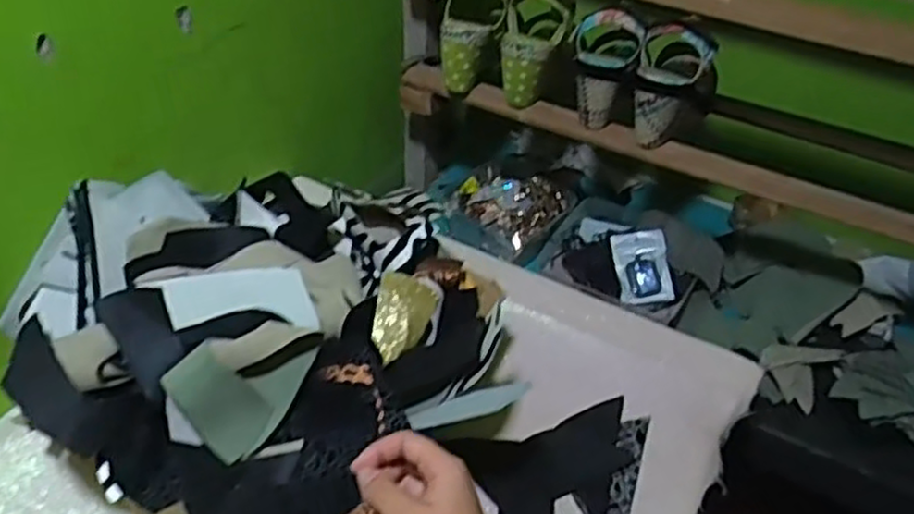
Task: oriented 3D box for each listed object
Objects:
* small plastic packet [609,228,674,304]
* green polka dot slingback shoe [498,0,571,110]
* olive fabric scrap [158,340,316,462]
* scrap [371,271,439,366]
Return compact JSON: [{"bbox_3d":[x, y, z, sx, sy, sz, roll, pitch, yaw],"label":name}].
[{"bbox_3d":[0.247,0.013,0.987,0.068,0.009,0.099,-9,77,12],"label":"small plastic packet"},{"bbox_3d":[0.093,-0.259,0.915,0.078,0.137,0.072,11,41,6],"label":"green polka dot slingback shoe"},{"bbox_3d":[-0.156,0.099,0.559,0.102,0.091,0.011,-32,24,-32],"label":"olive fabric scrap"},{"bbox_3d":[-0.047,0.054,0.639,0.058,0.016,0.080,17,67,-21],"label":"scrap"}]

